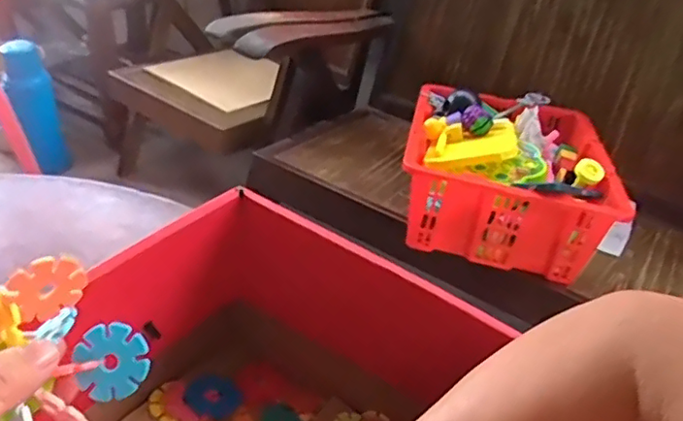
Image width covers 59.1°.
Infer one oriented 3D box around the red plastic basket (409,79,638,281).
[{"bbox_3d":[0.294,-0.088,1.094,0.339,0.156,0.432,10,36,6],"label":"red plastic basket"}]

